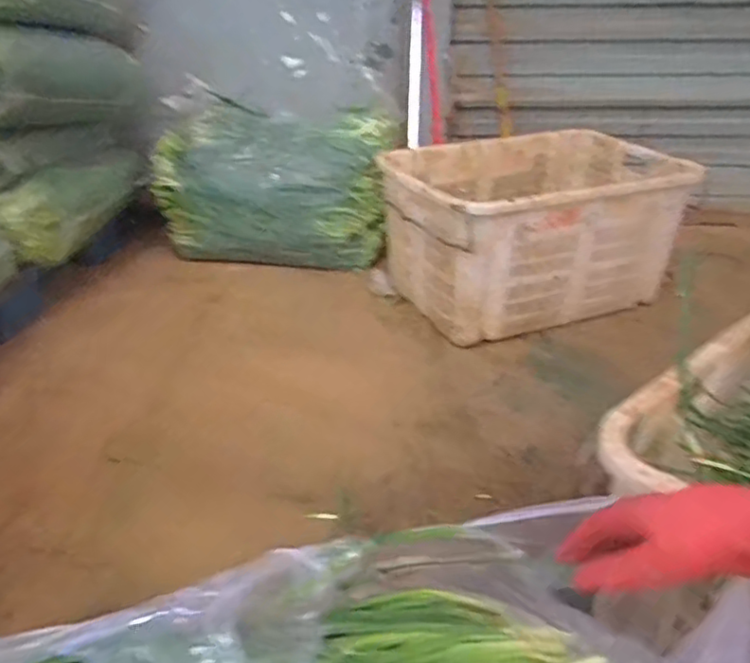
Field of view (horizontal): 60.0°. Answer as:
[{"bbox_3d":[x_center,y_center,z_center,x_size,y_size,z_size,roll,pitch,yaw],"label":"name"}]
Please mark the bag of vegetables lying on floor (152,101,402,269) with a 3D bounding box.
[{"bbox_3d":[-0.283,-0.393,1.793,0.638,0.363,0.211,4,29,8],"label":"bag of vegetables lying on floor"}]

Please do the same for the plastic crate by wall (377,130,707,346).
[{"bbox_3d":[0.390,-0.246,1.629,0.685,0.364,0.432,-12,31,-21],"label":"plastic crate by wall"}]

